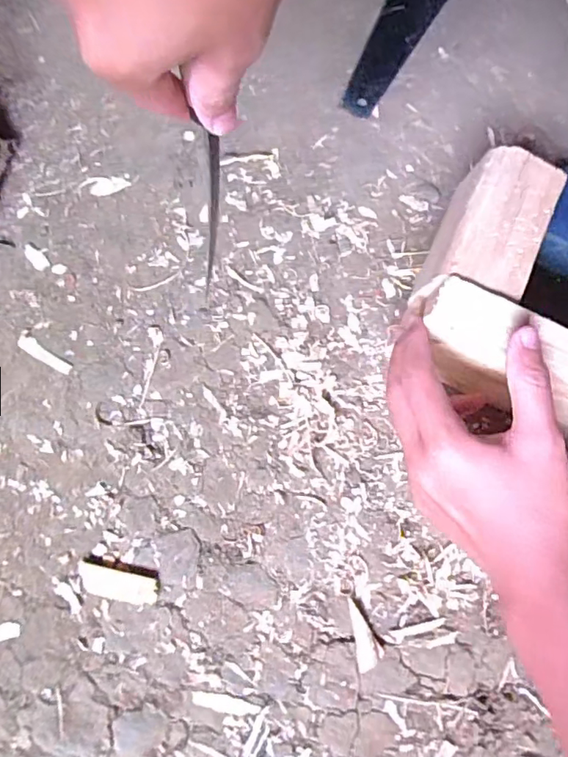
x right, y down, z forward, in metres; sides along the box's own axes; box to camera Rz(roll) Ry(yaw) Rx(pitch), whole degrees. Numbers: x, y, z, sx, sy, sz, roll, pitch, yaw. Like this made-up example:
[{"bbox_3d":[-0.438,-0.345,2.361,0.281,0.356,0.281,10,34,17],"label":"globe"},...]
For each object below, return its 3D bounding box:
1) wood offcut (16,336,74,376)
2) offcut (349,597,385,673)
[{"bbox_3d":[-0.192,-0.019,0.422,0.050,0.004,0.011,33,79,7],"label":"wood offcut"},{"bbox_3d":[0.059,0.182,0.377,0.019,0.009,0.045,-9,77,-2],"label":"offcut"}]

